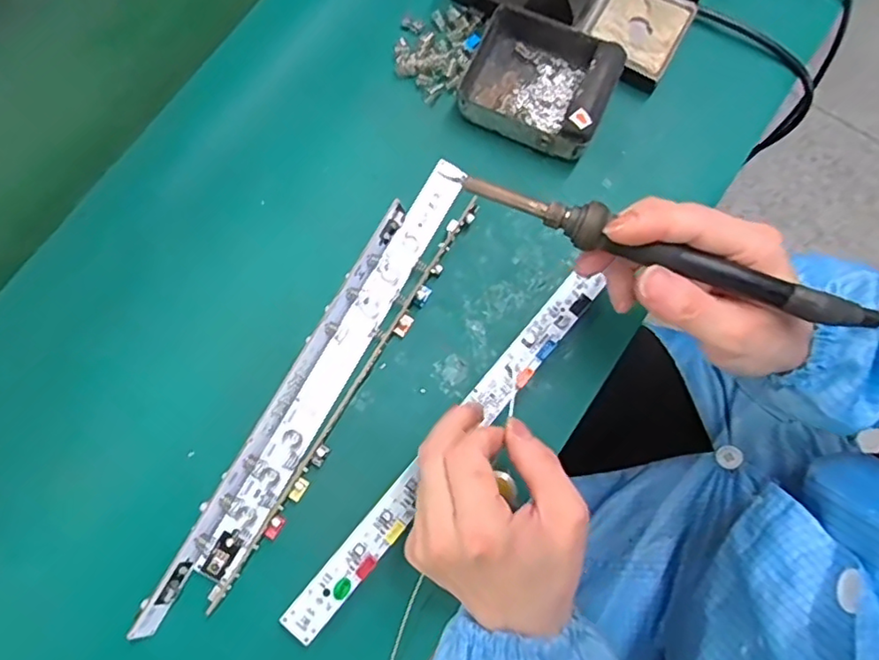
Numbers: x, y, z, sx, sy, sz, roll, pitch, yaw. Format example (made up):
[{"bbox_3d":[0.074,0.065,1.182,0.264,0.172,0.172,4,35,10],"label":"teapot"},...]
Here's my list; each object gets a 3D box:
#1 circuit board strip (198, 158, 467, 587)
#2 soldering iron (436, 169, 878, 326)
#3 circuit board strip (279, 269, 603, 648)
[{"bbox_3d":[-0.059,0.018,0.377,0.021,0.014,0.285,28,79,4],"label":"circuit board strip"},{"bbox_3d":[0.097,-0.040,0.281,0.198,0.015,0.019,21,78,9],"label":"soldering iron"},{"bbox_3d":[0.008,0.069,0.363,0.024,0.006,0.269,40,80,7],"label":"circuit board strip"}]

